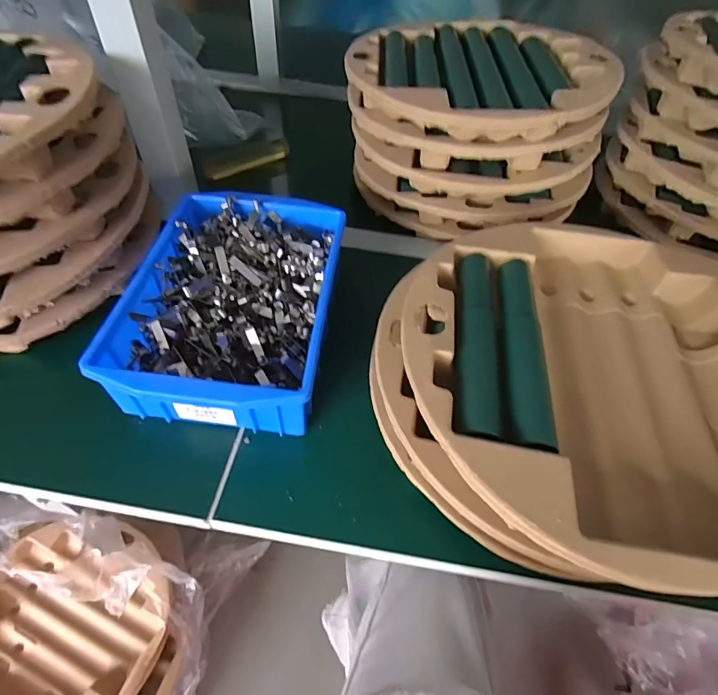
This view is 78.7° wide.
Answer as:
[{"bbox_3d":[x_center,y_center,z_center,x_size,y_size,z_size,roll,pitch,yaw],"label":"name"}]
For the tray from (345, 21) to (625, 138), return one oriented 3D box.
[{"bbox_3d":[0.140,-0.333,0.519,0.301,0.040,0.288,2,50,-3],"label":"tray"}]

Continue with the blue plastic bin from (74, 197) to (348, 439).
[{"bbox_3d":[-0.115,-0.043,0.426,0.174,0.075,0.249,7,50,1],"label":"blue plastic bin"}]

